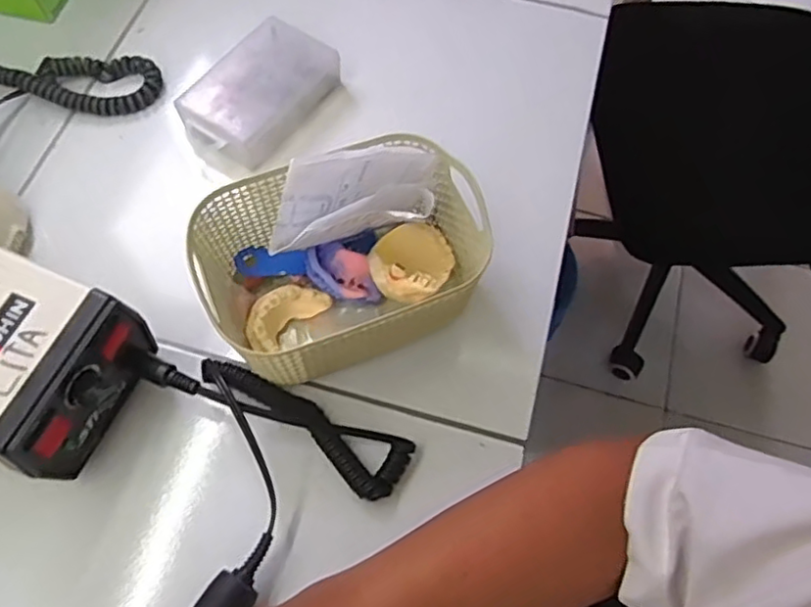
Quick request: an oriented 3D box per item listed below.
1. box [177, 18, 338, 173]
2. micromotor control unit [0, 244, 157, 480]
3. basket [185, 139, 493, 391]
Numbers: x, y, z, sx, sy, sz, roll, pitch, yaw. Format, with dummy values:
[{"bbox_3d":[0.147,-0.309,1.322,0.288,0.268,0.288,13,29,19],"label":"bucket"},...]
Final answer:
[{"bbox_3d":[-0.115,-0.163,0.501,0.078,0.035,0.128,32,68,12],"label":"box"},{"bbox_3d":[-0.232,0.033,0.376,0.132,0.085,0.105,23,66,9],"label":"micromotor control unit"},{"bbox_3d":[-0.037,-0.026,0.399,0.165,0.088,0.125,-20,67,-11],"label":"basket"}]

